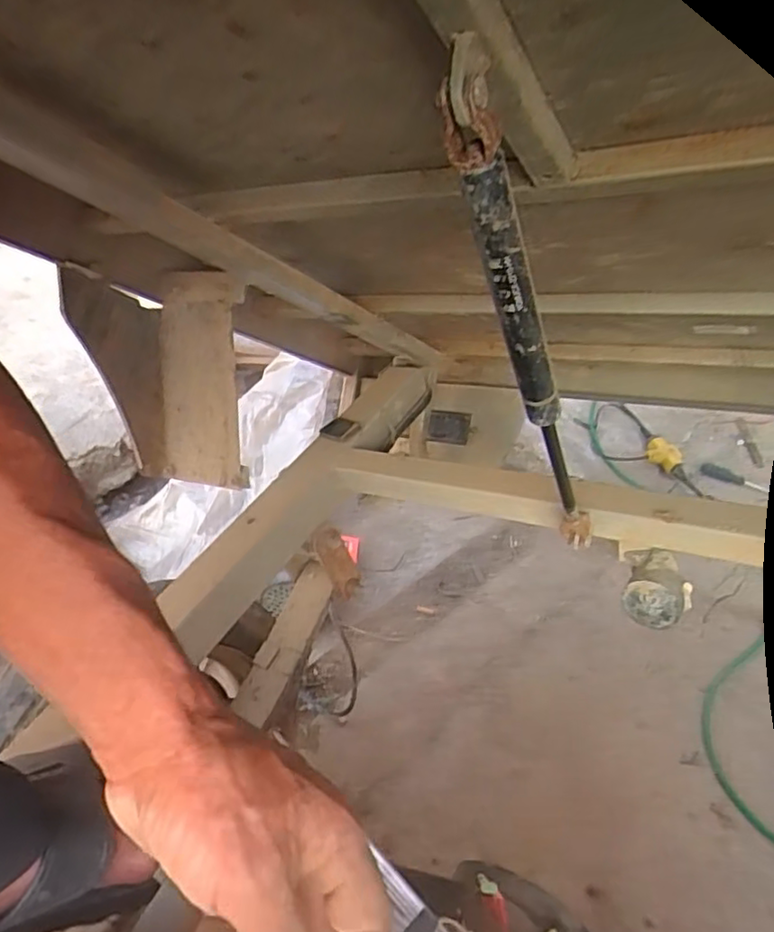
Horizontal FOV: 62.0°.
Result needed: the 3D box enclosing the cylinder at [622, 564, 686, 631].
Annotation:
[{"bbox_3d":[0.232,0.113,0.559,0.047,0.042,0.034,26,45,25],"label":"cylinder"}]

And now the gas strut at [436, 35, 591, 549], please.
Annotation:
[{"bbox_3d":[0.091,-0.055,0.390,0.026,0.365,0.024,-32,47,-3],"label":"gas strut"}]

